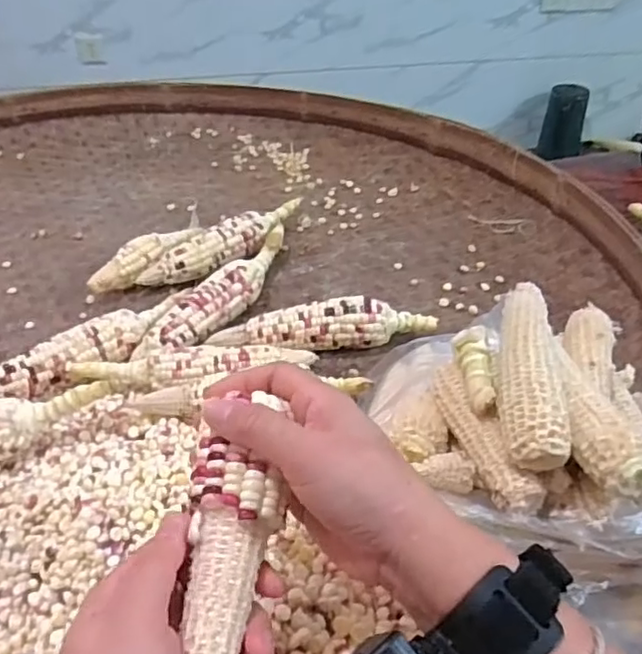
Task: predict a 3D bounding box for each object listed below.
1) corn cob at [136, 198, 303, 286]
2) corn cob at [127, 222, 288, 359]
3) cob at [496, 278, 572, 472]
[{"bbox_3d":[-0.111,-0.097,0.753,0.219,0.050,0.041,-28,45,-27],"label":"corn cob"},{"bbox_3d":[-0.102,-0.044,0.675,0.057,0.038,0.247,23,46,28],"label":"corn cob"},{"bbox_3d":[0.132,0.027,0.399,0.037,0.030,0.143,5,40,9],"label":"cob"}]

